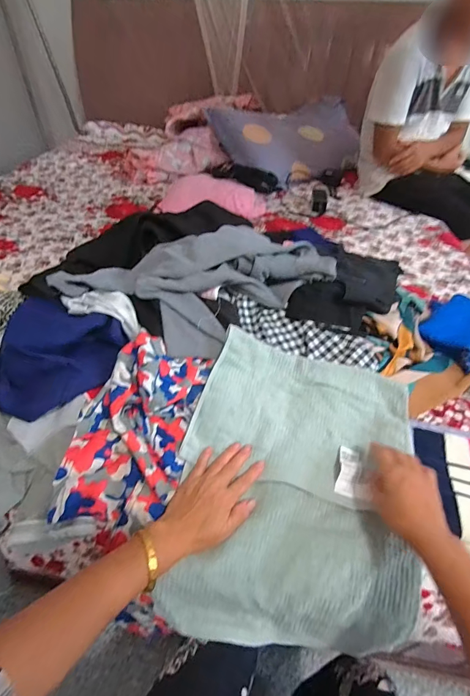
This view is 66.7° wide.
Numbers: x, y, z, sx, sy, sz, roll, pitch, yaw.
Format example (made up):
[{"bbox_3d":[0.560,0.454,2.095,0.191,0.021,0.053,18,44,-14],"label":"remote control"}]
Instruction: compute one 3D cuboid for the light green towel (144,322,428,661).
[{"bbox_3d":[0.090,0.185,0.526,0.311,0.178,0.387,11,43,10],"label":"light green towel"}]

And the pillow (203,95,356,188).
[{"bbox_3d":[0.255,-0.895,1.550,0.655,0.150,0.422,-15,81,-19],"label":"pillow"}]

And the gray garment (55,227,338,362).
[{"bbox_3d":[-0.052,-0.123,0.675,0.473,0.109,0.255,-29,50,-29],"label":"gray garment"}]

